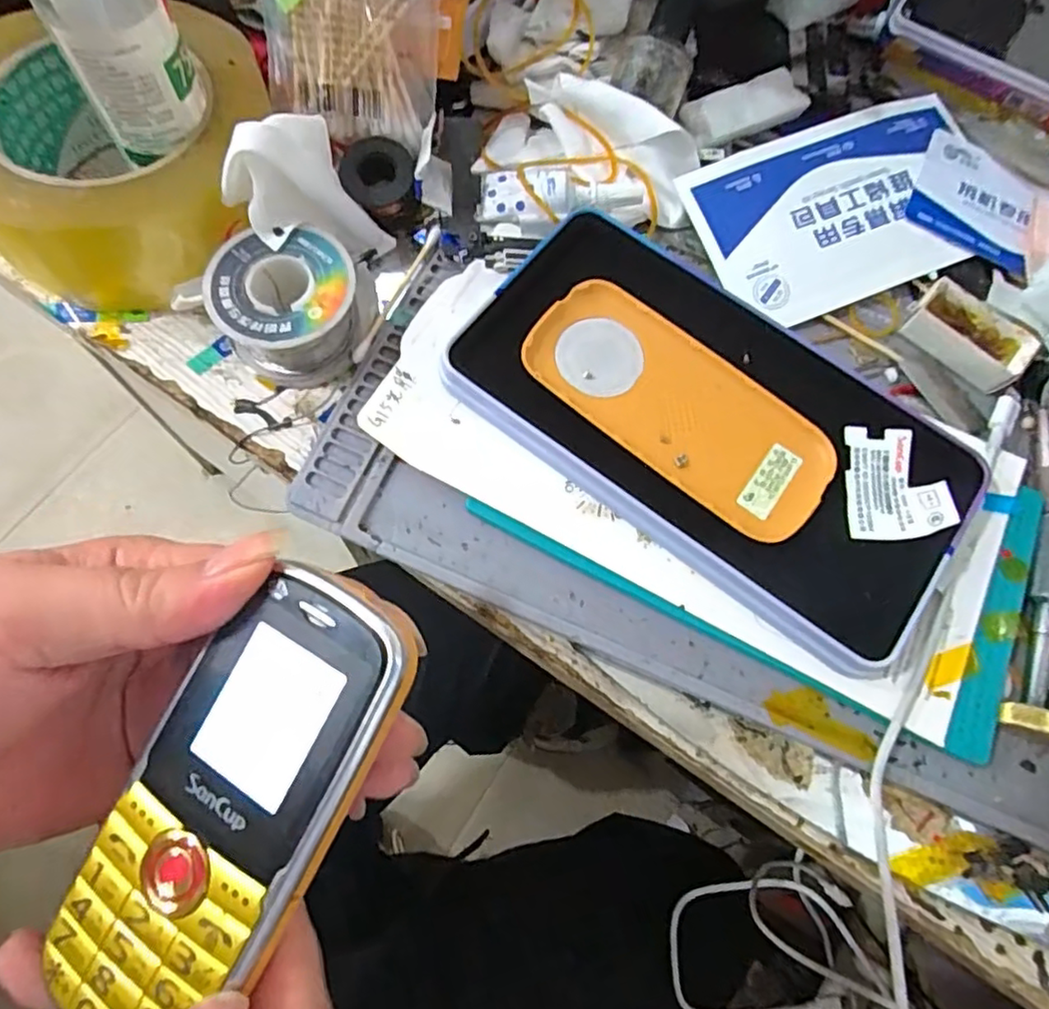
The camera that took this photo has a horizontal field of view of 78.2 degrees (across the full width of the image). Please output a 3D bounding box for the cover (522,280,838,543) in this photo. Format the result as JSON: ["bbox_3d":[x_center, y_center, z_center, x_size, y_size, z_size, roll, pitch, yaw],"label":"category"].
[{"bbox_3d":[0.057,-0.037,0.240,0.116,0.007,0.052,38,72,9],"label":"cover"}]

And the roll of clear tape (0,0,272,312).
[{"bbox_3d":[-0.157,-0.139,0.251,0.109,0.053,0.109,1,70,-4],"label":"roll of clear tape"}]

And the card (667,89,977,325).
[{"bbox_3d":[0.144,-0.131,0.287,0.131,0.011,0.080,-21,73,-11],"label":"card"}]

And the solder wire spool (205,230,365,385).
[{"bbox_3d":[-0.089,-0.075,0.248,0.051,0.030,0.047,1,70,-4],"label":"solder wire spool"}]

